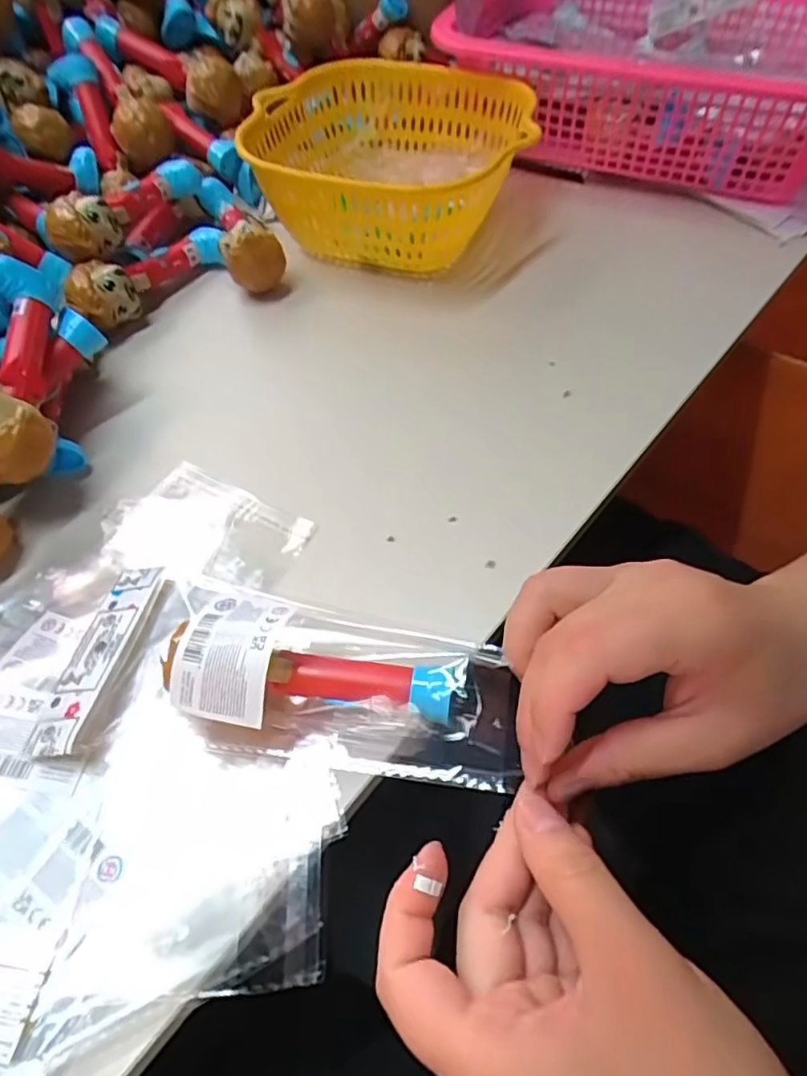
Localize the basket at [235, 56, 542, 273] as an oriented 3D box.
[{"bbox_3d":[-0.014,-0.294,0.475,0.219,0.078,0.222,9,56,8],"label":"basket"}]

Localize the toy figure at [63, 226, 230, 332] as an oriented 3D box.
[{"bbox_3d":[-0.182,-0.189,0.435,0.035,0.041,0.118,33,63,22],"label":"toy figure"}]

